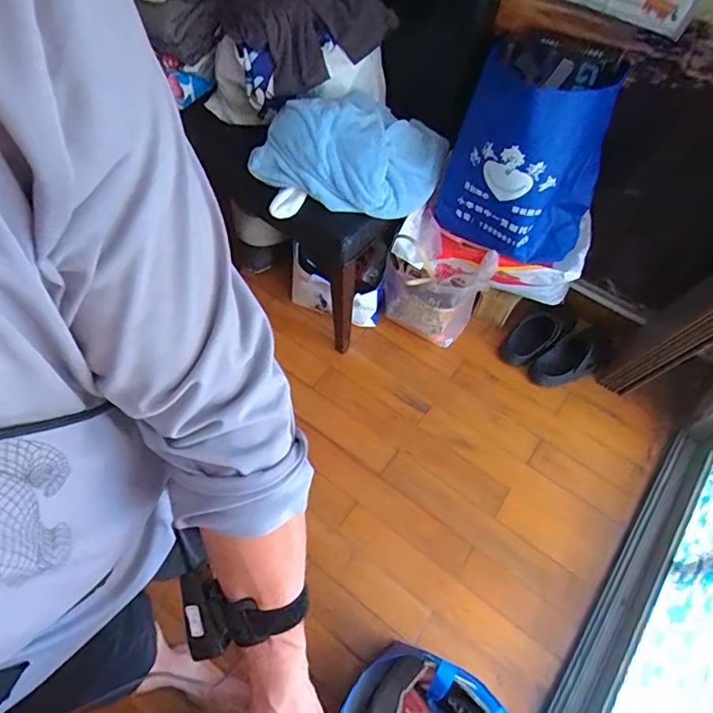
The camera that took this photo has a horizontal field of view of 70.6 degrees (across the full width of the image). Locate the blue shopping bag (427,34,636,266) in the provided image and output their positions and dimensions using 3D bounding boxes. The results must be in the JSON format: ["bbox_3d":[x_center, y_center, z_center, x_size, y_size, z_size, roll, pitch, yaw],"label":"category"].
[{"bbox_3d":[0.338,-0.406,1.029,0.313,0.443,0.107,38,68,18],"label":"blue shopping bag"}]

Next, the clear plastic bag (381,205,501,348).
[{"bbox_3d":[0.200,-0.168,1.366,0.243,0.400,0.113,39,68,18],"label":"clear plastic bag"}]

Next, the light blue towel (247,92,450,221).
[{"bbox_3d":[-0.011,-0.476,1.132,0.387,0.171,0.290,23,64,11],"label":"light blue towel"}]

